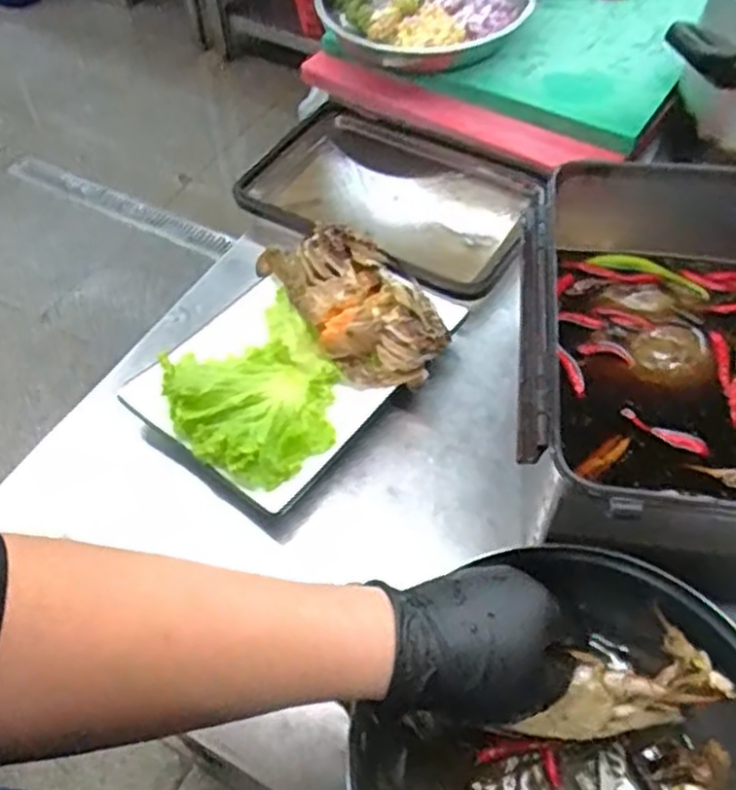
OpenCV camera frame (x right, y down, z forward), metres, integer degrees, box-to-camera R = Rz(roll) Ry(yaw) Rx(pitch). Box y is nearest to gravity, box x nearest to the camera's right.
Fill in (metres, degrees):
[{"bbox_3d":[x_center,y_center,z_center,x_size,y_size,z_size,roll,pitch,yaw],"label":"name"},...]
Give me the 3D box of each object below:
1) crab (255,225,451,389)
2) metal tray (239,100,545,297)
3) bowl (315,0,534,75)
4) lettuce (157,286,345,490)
[{"bbox_3d":[-0.007,-0.084,0.643,0.104,0.041,0.186,-26,58,-17],"label":"crab"},{"bbox_3d":[0.026,-0.207,0.784,0.302,0.057,0.200,29,59,20],"label":"metal tray"},{"bbox_3d":[0.068,-0.457,0.873,0.241,0.048,0.207,-9,54,-5],"label":"bowl"},{"bbox_3d":[-0.083,-0.004,0.597,0.143,0.030,0.141,-34,60,-22],"label":"lettuce"}]

